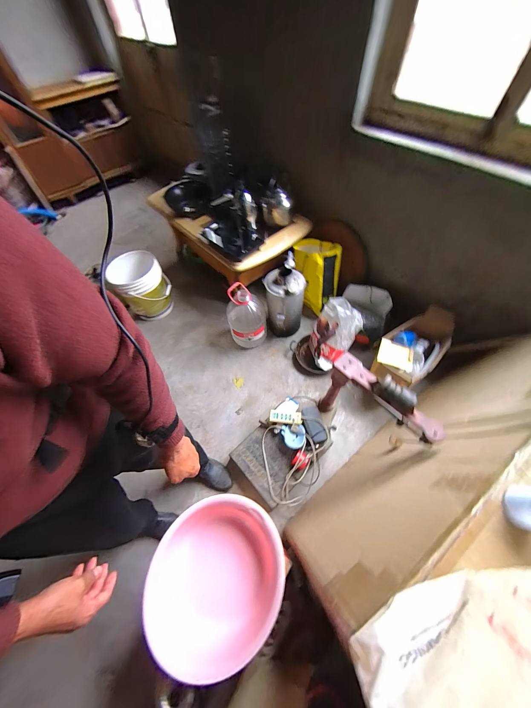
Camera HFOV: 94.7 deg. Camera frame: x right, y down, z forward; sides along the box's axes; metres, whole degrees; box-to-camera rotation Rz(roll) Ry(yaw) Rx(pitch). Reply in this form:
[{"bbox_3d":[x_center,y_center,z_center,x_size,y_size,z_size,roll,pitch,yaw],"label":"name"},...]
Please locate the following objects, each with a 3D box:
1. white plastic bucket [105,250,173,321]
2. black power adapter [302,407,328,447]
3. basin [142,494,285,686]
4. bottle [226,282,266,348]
[{"bbox_3d":[-0.787,-0.444,1.581,0.298,0.381,0.281,-2,58,3],"label":"white plastic bucket"},{"bbox_3d":[0.226,0.338,1.146,0.091,0.028,0.172,-15,59,-5],"label":"black power adapter"},{"bbox_3d":[-0.142,0.636,0.713,0.390,0.119,0.366,-2,58,3],"label":"basin"},{"bbox_3d":[-0.111,-0.217,1.435,0.219,0.402,0.218,-12,58,-3],"label":"bottle"}]

